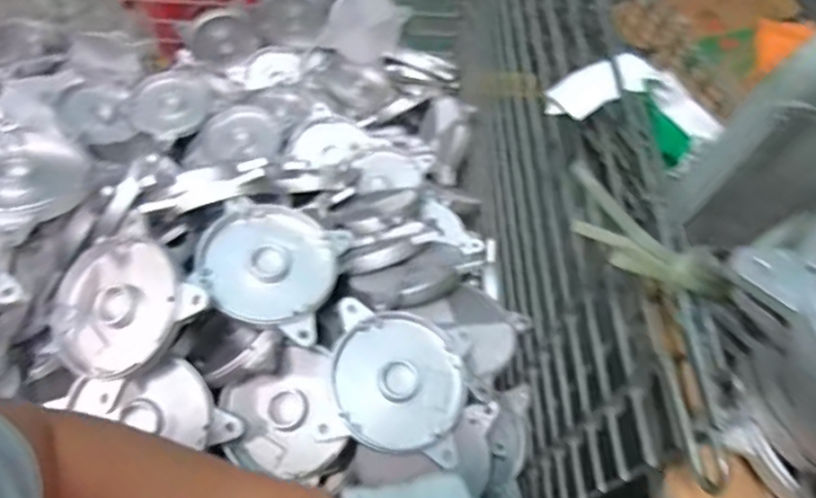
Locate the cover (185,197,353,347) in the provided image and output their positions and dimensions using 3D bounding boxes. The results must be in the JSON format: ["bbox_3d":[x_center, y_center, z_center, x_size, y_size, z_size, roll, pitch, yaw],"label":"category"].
[{"bbox_3d":[-0.146,0.015,0.648,0.140,0.033,0.143,15,58,5],"label":"cover"}]

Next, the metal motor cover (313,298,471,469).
[{"bbox_3d":[-0.010,0.132,0.624,0.141,0.041,0.141,10,58,1],"label":"metal motor cover"}]

